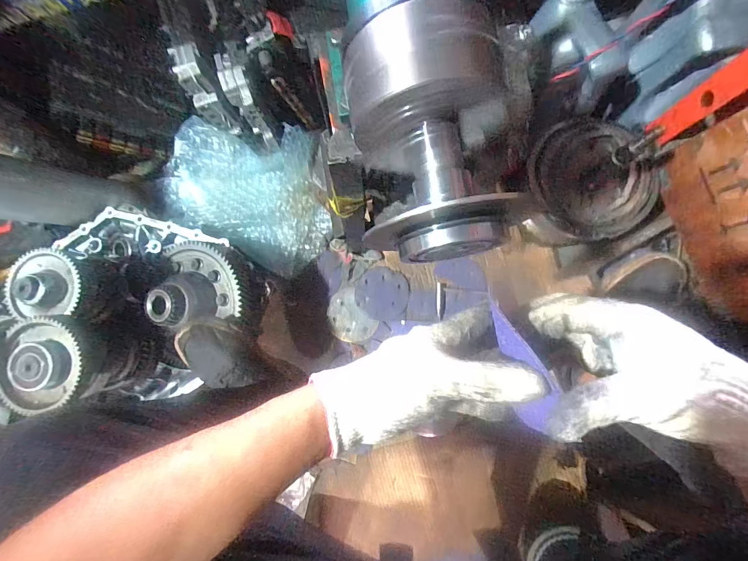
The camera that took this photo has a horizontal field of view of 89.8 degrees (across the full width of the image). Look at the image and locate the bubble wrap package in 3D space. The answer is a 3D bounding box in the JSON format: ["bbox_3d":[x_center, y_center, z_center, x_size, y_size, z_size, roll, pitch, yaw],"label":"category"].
[{"bbox_3d":[-0.288,-0.206,0.824,0.397,0.123,0.275,24,87,5],"label":"bubble wrap package"}]

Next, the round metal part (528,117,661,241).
[{"bbox_3d":[0.372,-0.173,0.638,0.178,0.031,0.204,-38,84,0],"label":"round metal part"}]

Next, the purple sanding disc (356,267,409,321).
[{"bbox_3d":[0.018,0.030,0.840,0.116,0.005,0.112,0,87,3],"label":"purple sanding disc"}]

